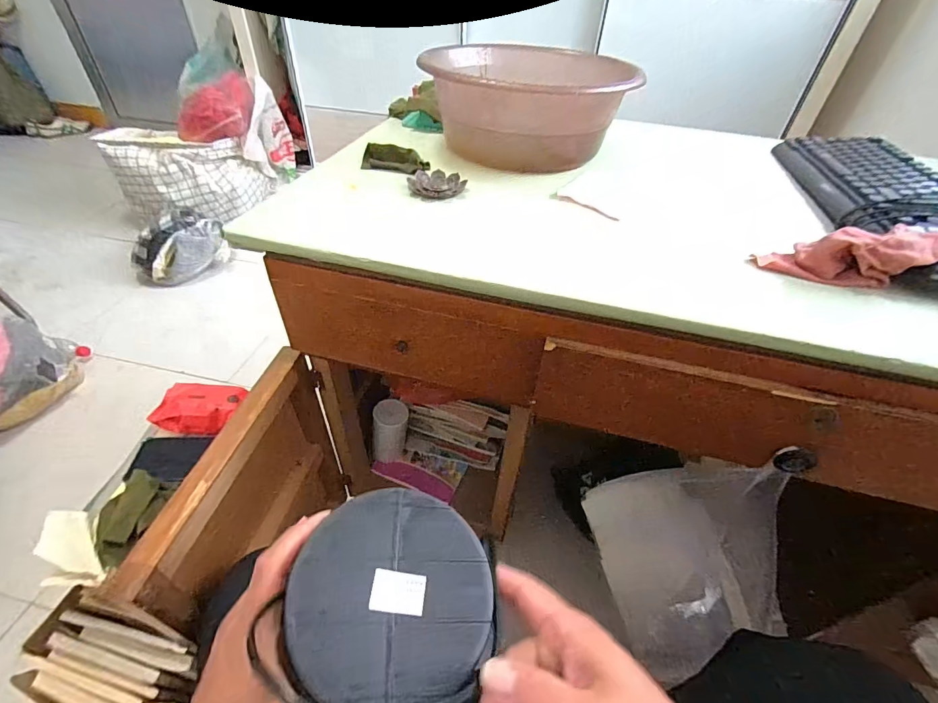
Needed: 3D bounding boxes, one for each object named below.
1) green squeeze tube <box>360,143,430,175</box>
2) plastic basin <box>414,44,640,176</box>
[{"bbox_3d":[-0.100,-0.261,0.578,0.089,0.024,0.034,15,44,11],"label":"green squeeze tube"},{"bbox_3d":[0.063,-0.354,0.624,0.232,0.119,0.259,-4,44,-8],"label":"plastic basin"}]

